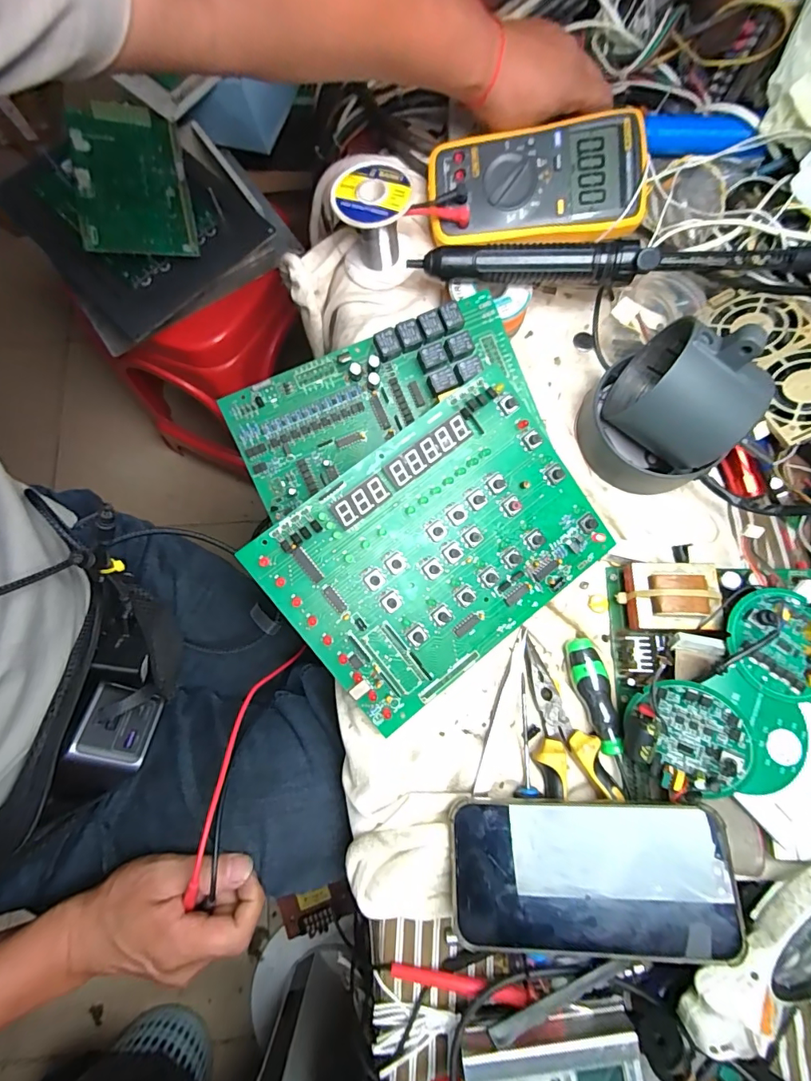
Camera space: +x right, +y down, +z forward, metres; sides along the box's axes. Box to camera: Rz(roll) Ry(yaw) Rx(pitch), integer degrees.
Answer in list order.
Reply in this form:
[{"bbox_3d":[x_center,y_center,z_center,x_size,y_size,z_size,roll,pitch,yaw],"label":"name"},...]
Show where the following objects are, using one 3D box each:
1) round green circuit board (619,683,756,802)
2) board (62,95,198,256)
[{"bbox_3d":[0.177,0.124,0.283,0.065,0.016,0.067,-4,82,25],"label":"round green circuit board"},{"bbox_3d":[-0.328,-0.434,0.543,0.118,0.011,0.206,-9,82,-21],"label":"board"}]

